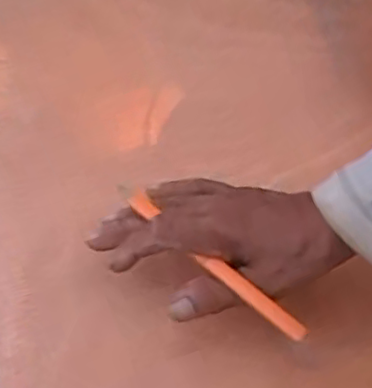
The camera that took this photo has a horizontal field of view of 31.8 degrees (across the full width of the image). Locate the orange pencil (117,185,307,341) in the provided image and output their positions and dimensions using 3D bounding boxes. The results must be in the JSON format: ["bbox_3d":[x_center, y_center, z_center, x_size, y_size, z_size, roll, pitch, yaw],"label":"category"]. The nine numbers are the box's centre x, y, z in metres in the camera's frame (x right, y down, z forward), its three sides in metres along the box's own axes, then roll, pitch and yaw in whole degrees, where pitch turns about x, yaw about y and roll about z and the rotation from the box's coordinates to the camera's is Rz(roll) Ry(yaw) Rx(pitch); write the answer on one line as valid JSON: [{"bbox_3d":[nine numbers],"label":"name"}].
[{"bbox_3d":[0.015,0.043,0.426,0.152,0.006,0.011,39,67,12],"label":"orange pencil"}]

